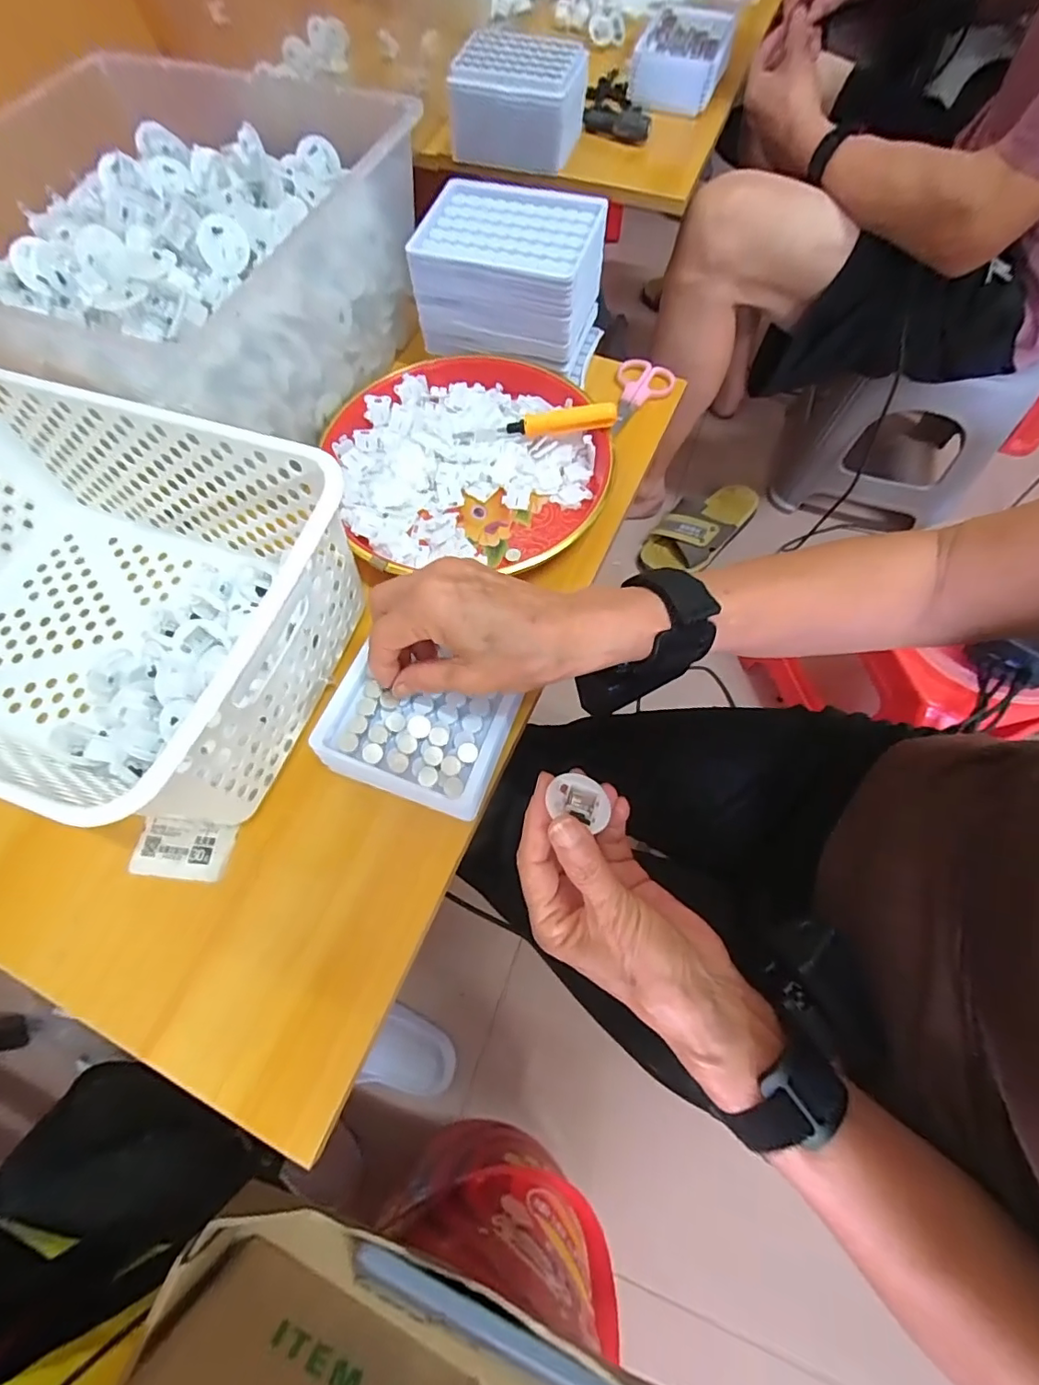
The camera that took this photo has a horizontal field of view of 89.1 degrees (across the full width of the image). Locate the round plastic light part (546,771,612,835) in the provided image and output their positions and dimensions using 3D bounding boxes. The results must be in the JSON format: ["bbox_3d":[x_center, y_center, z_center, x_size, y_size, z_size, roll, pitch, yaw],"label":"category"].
[{"bbox_3d":[0.030,0.053,0.262,0.028,0.009,0.025,19,69,8],"label":"round plastic light part"}]

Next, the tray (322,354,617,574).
[{"bbox_3d":[-0.037,-0.186,0.410,0.205,0.031,0.200,0,68,1],"label":"tray"}]

